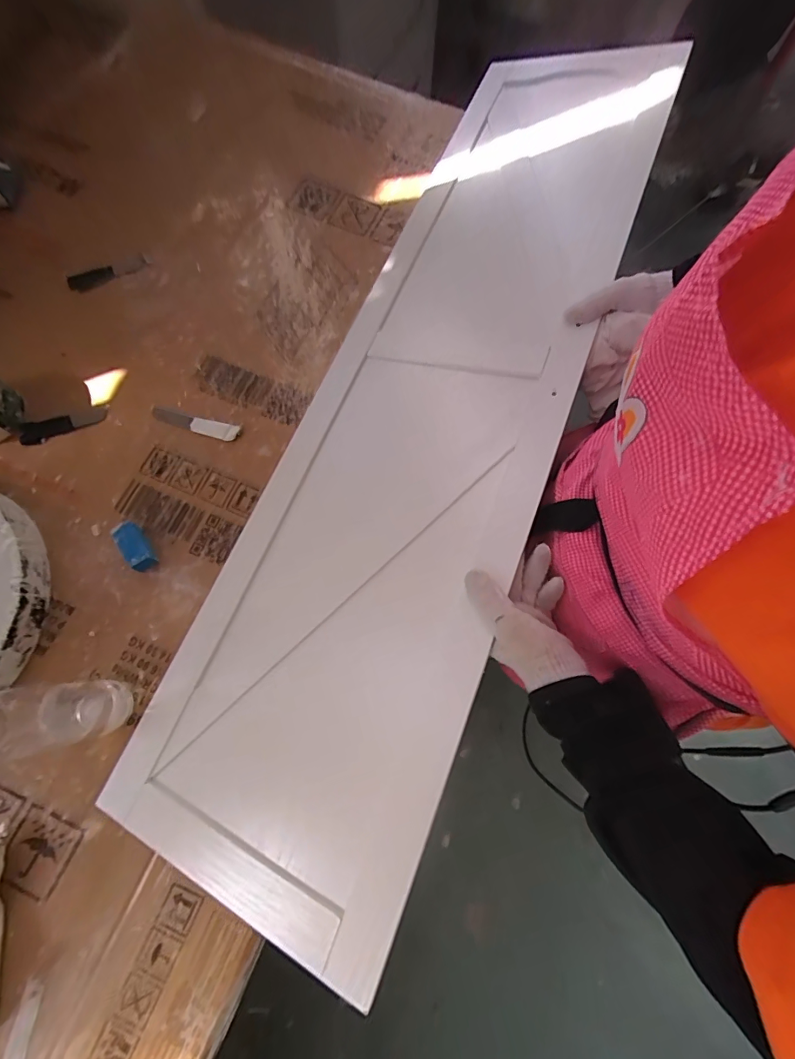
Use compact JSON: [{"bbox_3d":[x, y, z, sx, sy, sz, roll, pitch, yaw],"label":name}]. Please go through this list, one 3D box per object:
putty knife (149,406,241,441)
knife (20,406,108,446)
[{"bbox_3d":[-0.268,-0.139,0.569,0.126,0.012,0.022,17,72,4],"label":"putty knife"},{"bbox_3d":[-0.434,-0.138,0.564,0.104,0.010,0.028,-21,73,-8],"label":"knife"}]

